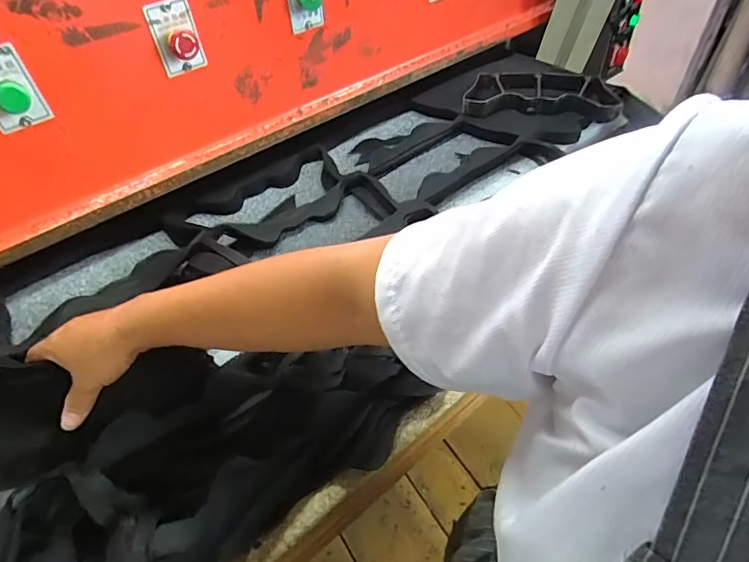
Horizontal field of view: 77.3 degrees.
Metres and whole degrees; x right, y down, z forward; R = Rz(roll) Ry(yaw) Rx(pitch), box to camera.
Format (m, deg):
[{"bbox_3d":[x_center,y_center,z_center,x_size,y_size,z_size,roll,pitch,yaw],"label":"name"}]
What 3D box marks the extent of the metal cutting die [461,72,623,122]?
[{"bbox_3d":[0.315,-0.363,0.925,0.285,0.042,0.140,1,46,4],"label":"metal cutting die"}]

